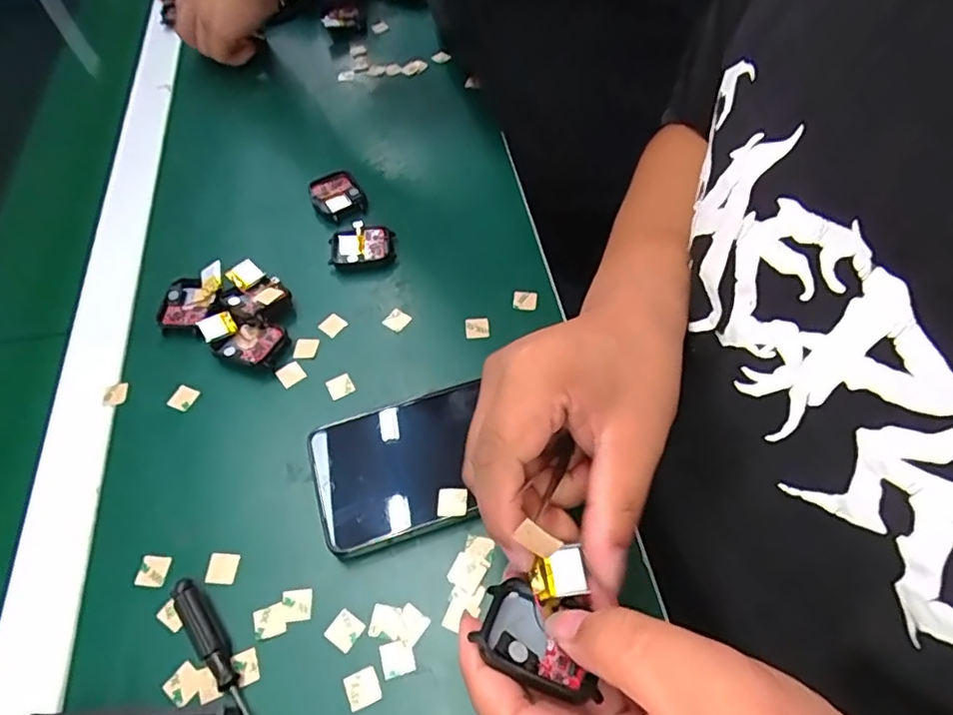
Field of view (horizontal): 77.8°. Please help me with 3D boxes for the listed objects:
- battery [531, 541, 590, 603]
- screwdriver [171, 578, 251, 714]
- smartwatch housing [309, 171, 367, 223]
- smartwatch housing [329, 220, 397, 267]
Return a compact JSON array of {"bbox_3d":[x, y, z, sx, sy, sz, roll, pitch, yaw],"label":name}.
[{"bbox_3d":[0.031,0.083,0.229,0.021,0.004,0.018,-9,56,-3],"label":"battery"},{"bbox_3d":[-0.113,0.161,0.280,0.014,0.012,0.129,-36,61,-20],"label":"screwdriver"},{"bbox_3d":[-0.111,-0.129,0.469,0.039,0.012,0.047,-19,57,-10],"label":"smartwatch housing"},{"bbox_3d":[-0.085,-0.082,0.438,0.048,0.016,0.035,-3,56,1],"label":"smartwatch housing"}]

